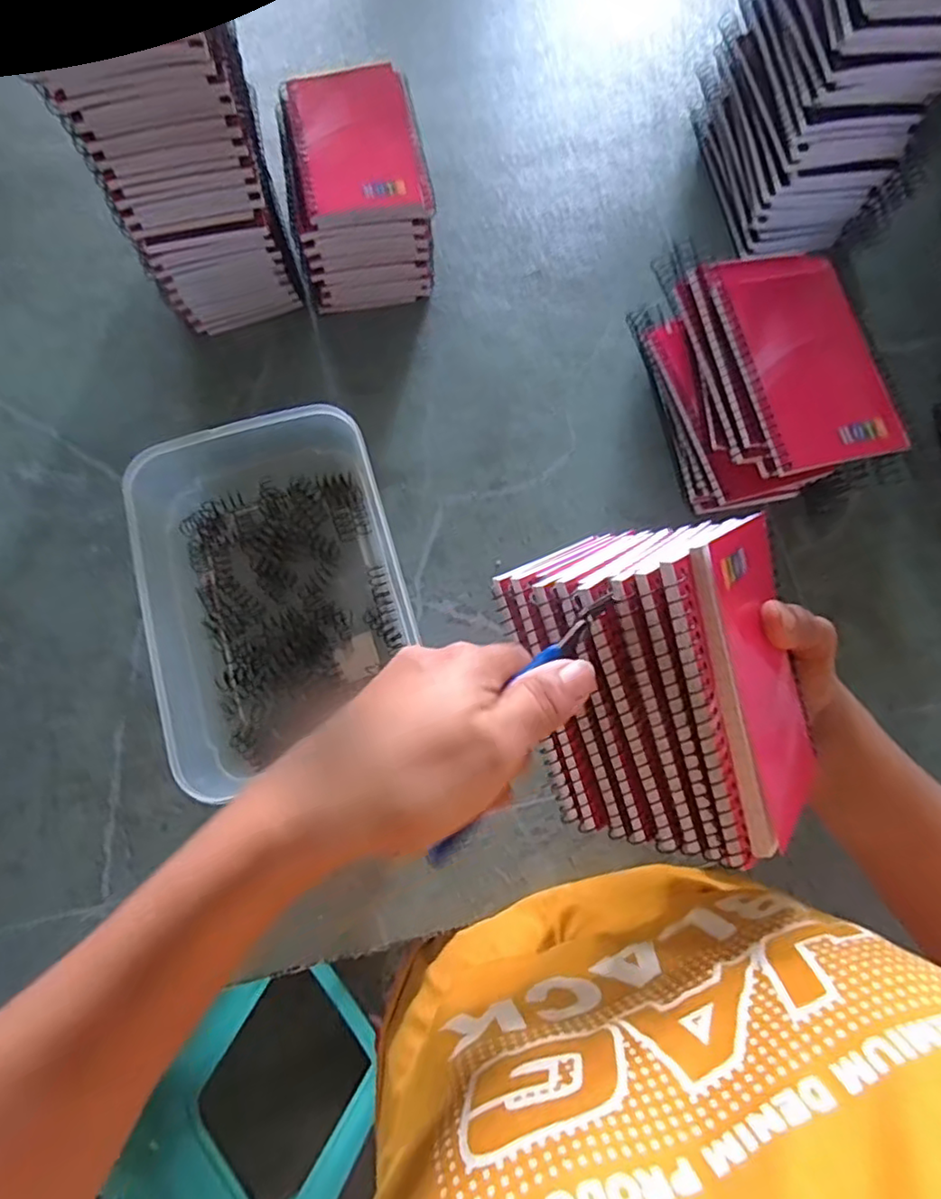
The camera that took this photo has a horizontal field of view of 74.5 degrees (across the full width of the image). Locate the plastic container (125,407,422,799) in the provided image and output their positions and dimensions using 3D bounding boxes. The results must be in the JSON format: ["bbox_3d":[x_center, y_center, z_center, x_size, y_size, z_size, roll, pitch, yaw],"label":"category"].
[{"bbox_3d":[-0.126,-0.010,0.416,0.154,0.073,0.227,-17,76,-4],"label":"plastic container"}]

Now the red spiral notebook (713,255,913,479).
[{"bbox_3d":[0.207,-0.152,0.384,0.084,0.010,0.146,-12,76,-4],"label":"red spiral notebook"}]

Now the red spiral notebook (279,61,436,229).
[{"bbox_3d":[-0.083,-0.335,0.452,0.090,0.017,0.128,-13,76,-3],"label":"red spiral notebook"}]

